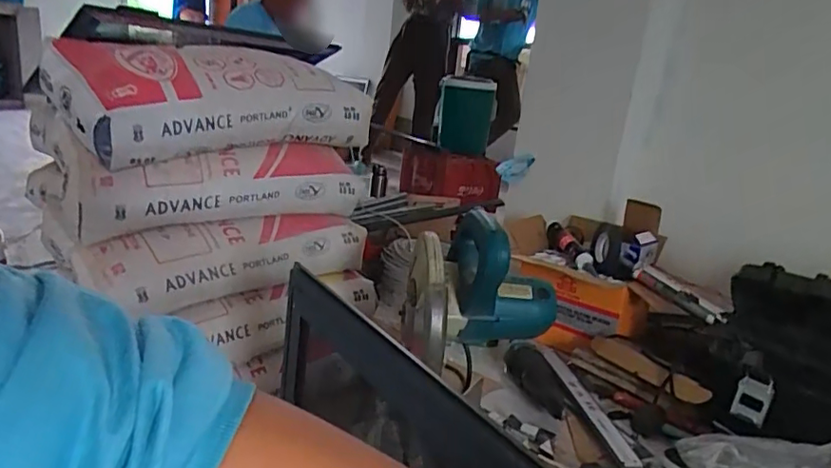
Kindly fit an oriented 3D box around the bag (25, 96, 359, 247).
[{"bbox_3d":[-0.423,-0.127,1.139,0.541,0.135,0.339,-8,22,-40],"label":"bag"}]

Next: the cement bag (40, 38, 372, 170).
[{"bbox_3d":[-0.375,-0.267,1.099,0.534,0.175,0.292,-9,22,-41],"label":"cement bag"}]

